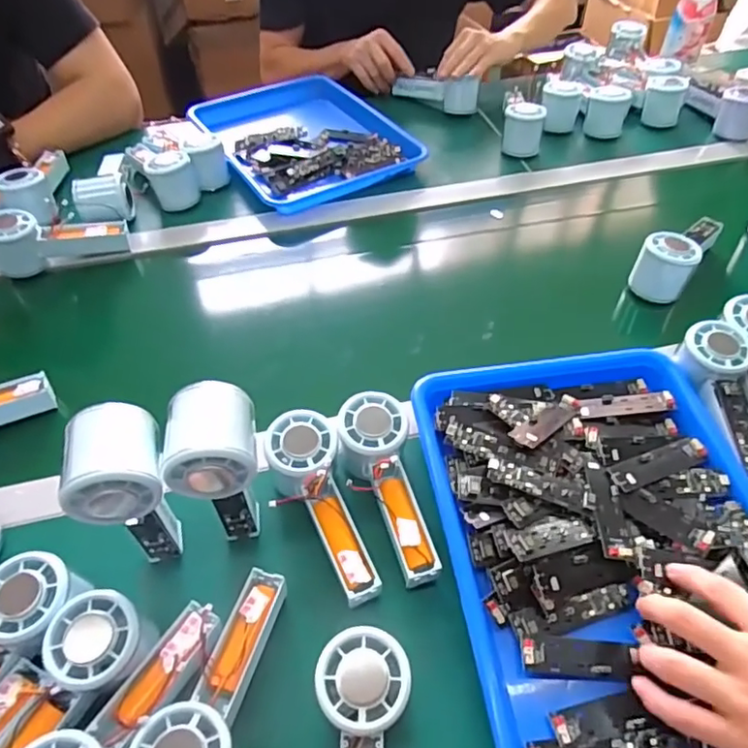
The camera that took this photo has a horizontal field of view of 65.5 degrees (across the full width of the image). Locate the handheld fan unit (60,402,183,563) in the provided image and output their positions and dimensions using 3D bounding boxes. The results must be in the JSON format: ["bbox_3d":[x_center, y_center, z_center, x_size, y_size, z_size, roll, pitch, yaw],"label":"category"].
[{"bbox_3d":[-0.166,0.087,0.409,0.054,0.140,0.070,-12,50,-8],"label":"handheld fan unit"}]

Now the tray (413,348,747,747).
[{"bbox_3d":[0.184,0.120,0.444,0.262,0.036,0.331,-8,49,-6],"label":"tray"}]

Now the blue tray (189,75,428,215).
[{"bbox_3d":[-0.110,-0.349,0.878,0.249,0.054,0.321,-27,54,-20],"label":"blue tray"}]

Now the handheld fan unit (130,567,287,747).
[{"bbox_3d":[-0.102,0.207,0.379,0.049,0.058,0.152,10,37,10],"label":"handheld fan unit"}]

